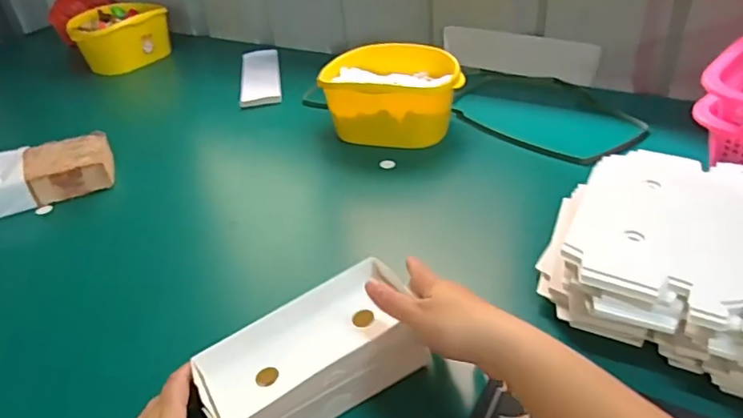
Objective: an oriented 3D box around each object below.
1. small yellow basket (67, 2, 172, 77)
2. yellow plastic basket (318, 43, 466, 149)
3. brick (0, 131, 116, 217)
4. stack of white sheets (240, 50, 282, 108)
[{"bbox_3d":[-0.566,-0.390,1.252,0.201,0.121,0.143,-21,38,-21],"label":"small yellow basket"},{"bbox_3d":[0.032,-0.177,0.869,0.219,0.101,0.160,2,36,11],"label":"yellow plastic basket"},{"bbox_3d":[-0.505,-0.047,0.805,0.232,0.056,0.109,-15,36,-13],"label":"brick"},{"bbox_3d":[-0.230,-0.278,1.136,0.078,0.010,0.290,-10,35,-5],"label":"stack of white sheets"}]

